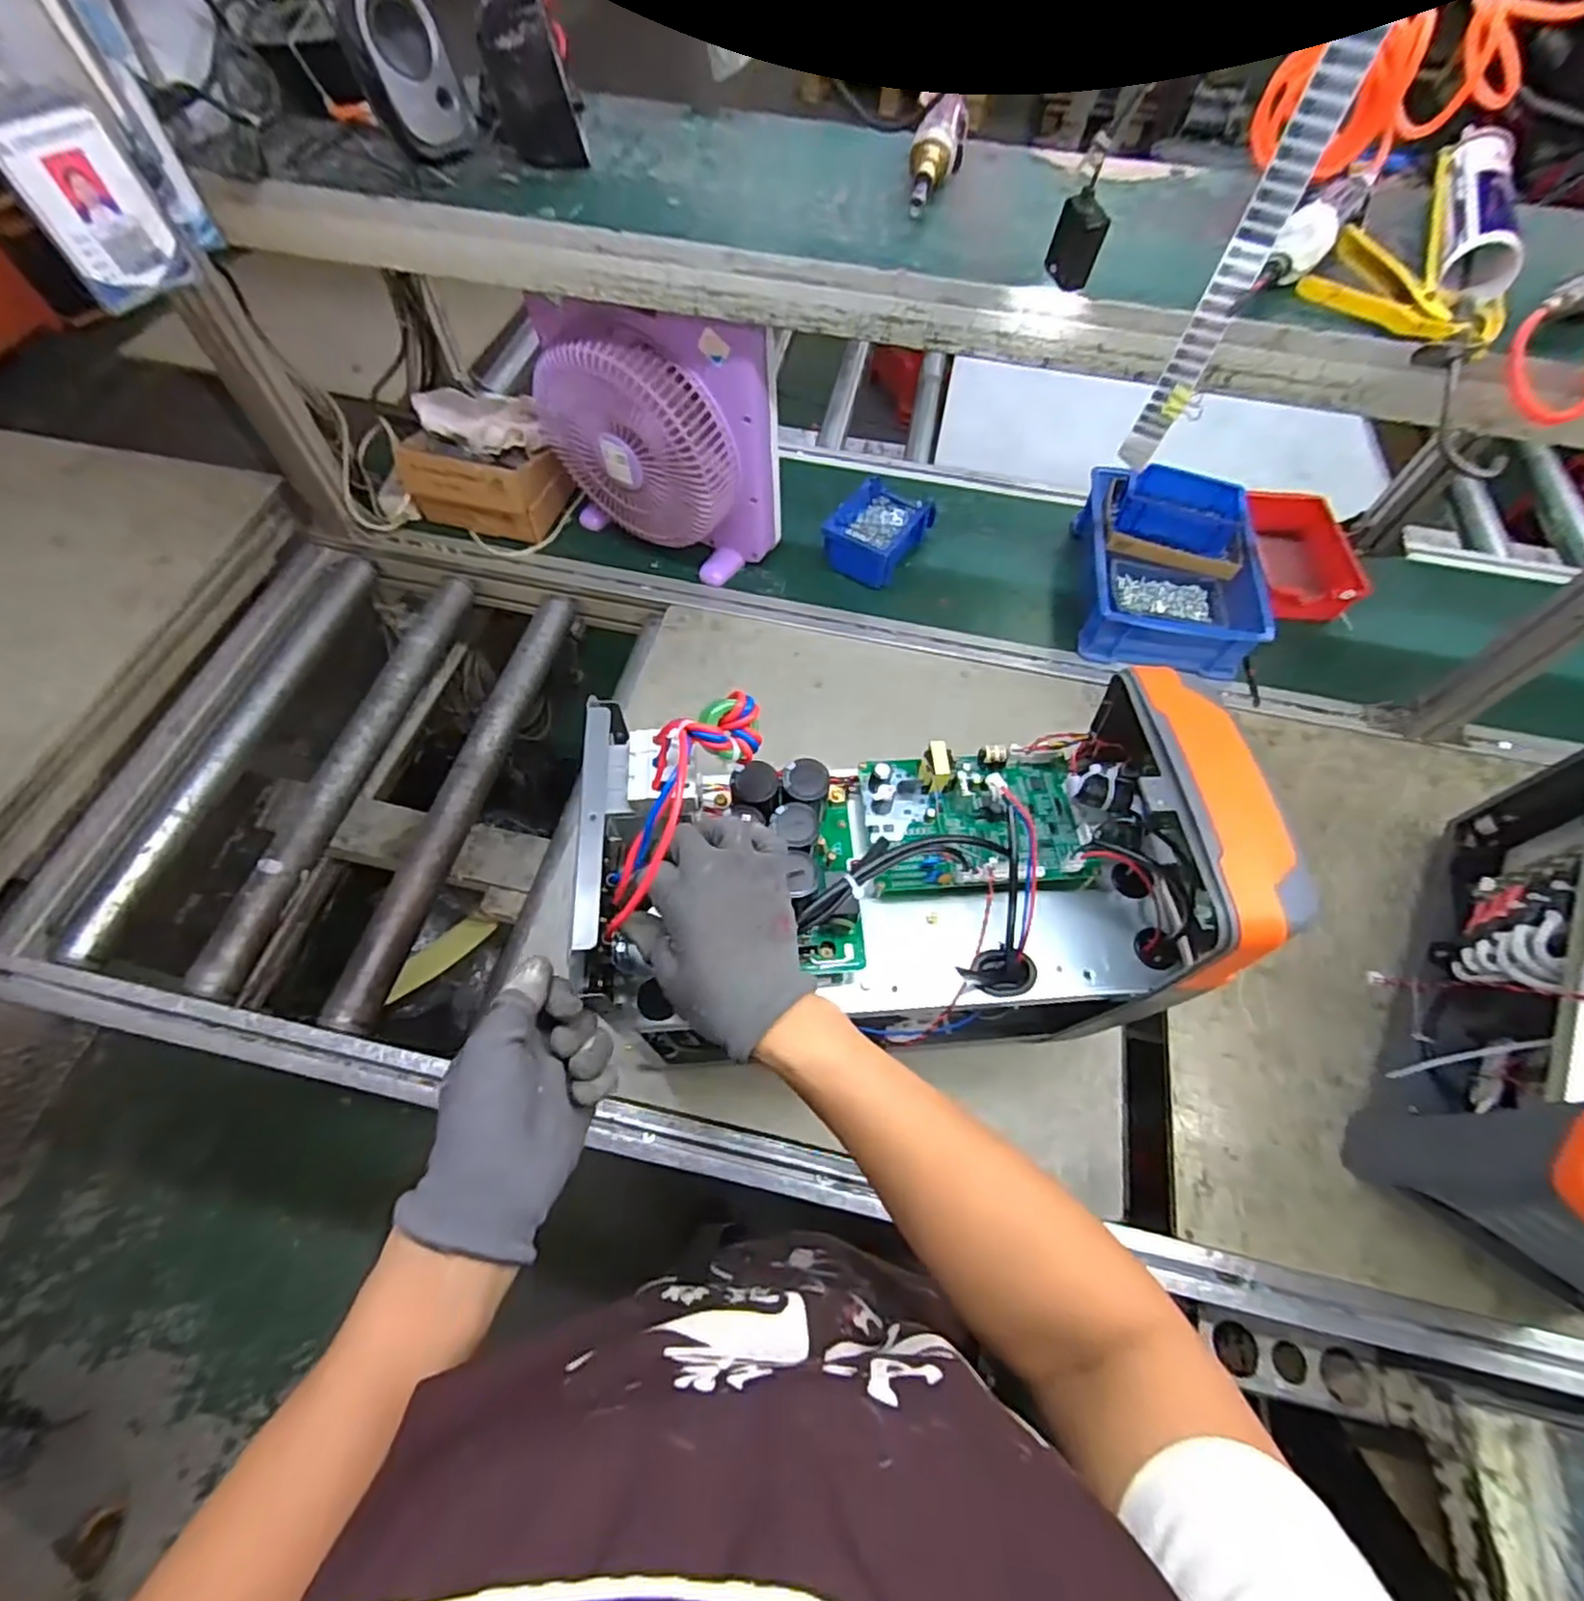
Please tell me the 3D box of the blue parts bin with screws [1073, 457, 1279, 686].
[{"bbox_3d":[0.496,-0.307,0.921,0.214,0.109,0.275,6,61,3],"label":"blue parts bin with screws"}]

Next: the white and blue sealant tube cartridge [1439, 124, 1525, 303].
[{"bbox_3d":[0.601,-0.516,0.599,0.055,0.042,0.269,23,63,12],"label":"white and blue sealant tube cartridge"}]

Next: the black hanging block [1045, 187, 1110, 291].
[{"bbox_3d":[0.214,-0.421,0.517,0.037,0.057,0.015,34,66,17],"label":"black hanging block"}]

